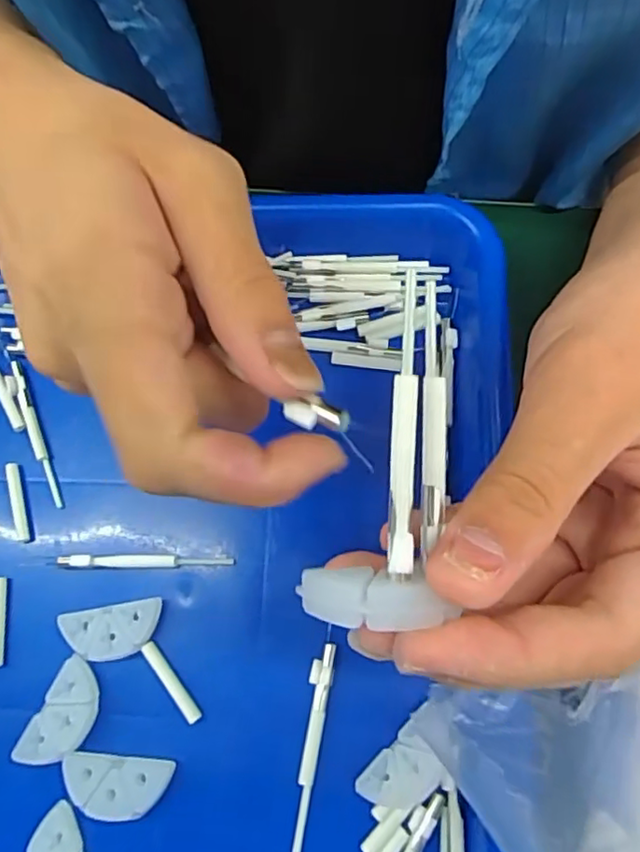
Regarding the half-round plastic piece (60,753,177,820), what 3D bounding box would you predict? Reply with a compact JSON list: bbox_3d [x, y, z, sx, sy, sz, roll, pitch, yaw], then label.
[{"bbox_3d":[-0.073,0.128,0.217,0.038,0.005,0.018,4,74,5],"label":"half-round plastic piece"}]

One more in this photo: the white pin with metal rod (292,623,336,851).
[{"bbox_3d":[-0.002,0.112,0.221,0.008,0.005,0.074,7,74,6],"label":"white pin with metal rod"}]

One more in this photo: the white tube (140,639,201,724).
[{"bbox_3d":[-0.056,0.096,0.229,0.006,0.004,0.034,-39,75,-8],"label":"white tube"}]

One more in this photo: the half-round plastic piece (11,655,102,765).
[{"bbox_3d":[-0.095,0.108,0.225,0.020,0.005,0.037,26,77,11],"label":"half-round plastic piece"}]

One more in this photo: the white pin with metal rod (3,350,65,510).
[{"bbox_3d":[-0.123,0.001,0.262,0.005,0.004,0.075,-23,74,-3],"label":"white pin with metal rod"}]

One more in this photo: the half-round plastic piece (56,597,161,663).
[{"bbox_3d":[-0.080,0.079,0.235,0.038,0.005,0.019,-11,73,1],"label":"half-round plastic piece"}]

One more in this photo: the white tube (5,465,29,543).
[{"bbox_3d":[-0.126,0.032,0.254,0.005,0.004,0.034,-17,73,-1],"label":"white tube"}]

